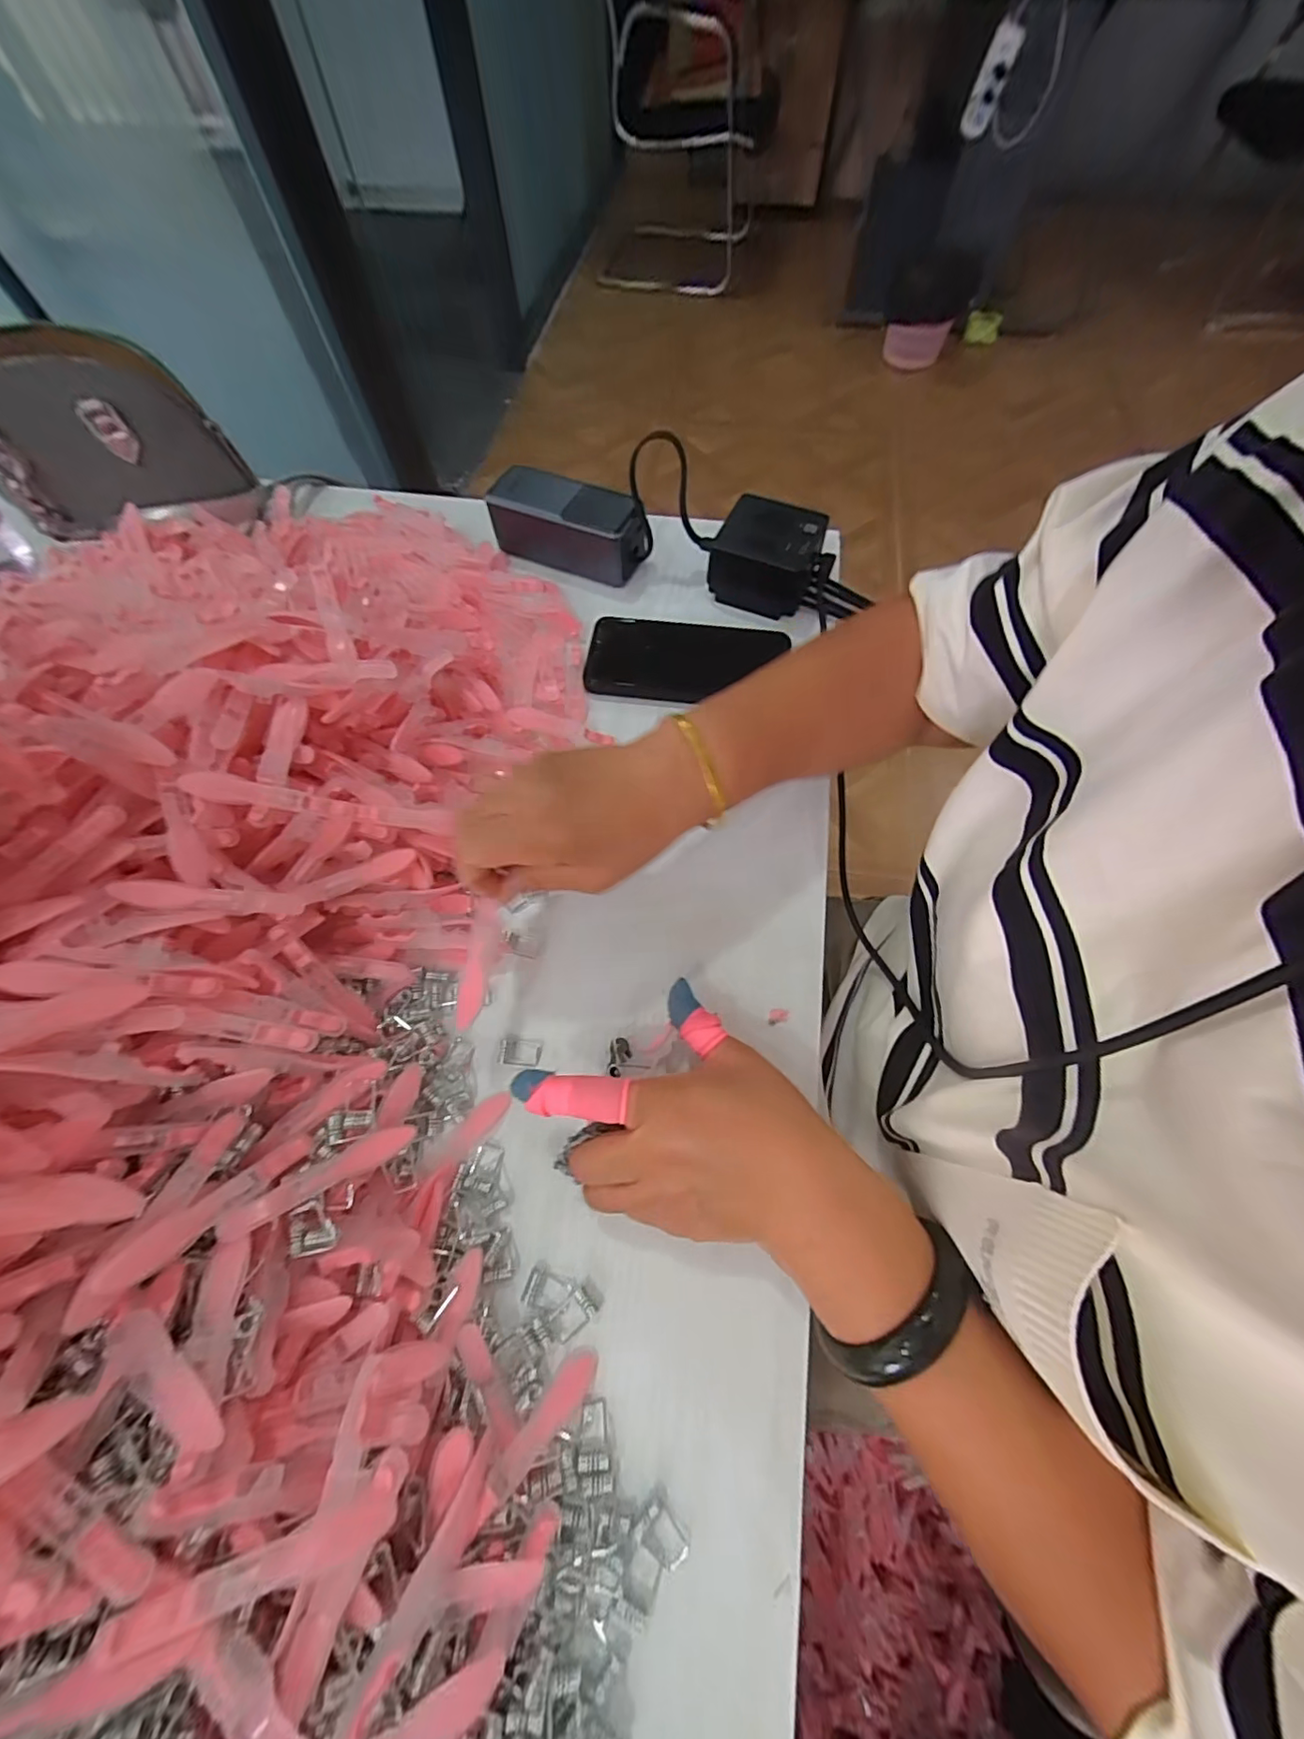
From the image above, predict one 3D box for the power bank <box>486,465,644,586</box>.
[{"bbox_3d":[-0.069,-0.291,0.466,0.134,0.051,0.052,21,67,11],"label":"power bank"}]

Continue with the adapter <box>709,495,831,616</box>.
[{"bbox_3d":[0.094,-0.254,0.447,0.088,0.047,0.075,19,66,10],"label":"adapter"}]

